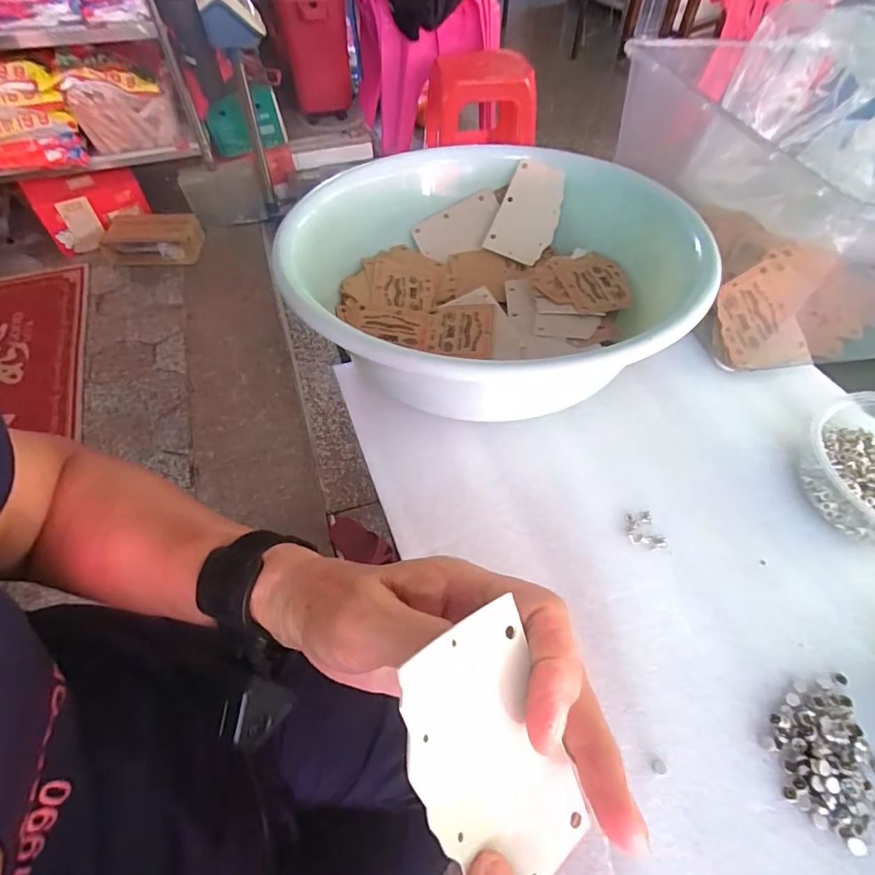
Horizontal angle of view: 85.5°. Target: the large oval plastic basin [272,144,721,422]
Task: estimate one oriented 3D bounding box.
[{"bbox_3d":[0.041,-0.131,0.370,0.277,0.098,0.298,-25,59,-17],"label":"large oval plastic basin"}]

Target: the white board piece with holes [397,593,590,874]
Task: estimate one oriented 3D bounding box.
[{"bbox_3d":[0.018,0.101,0.149,0.053,0.004,0.082,-19,89,-40],"label":"white board piece with holes"}]

